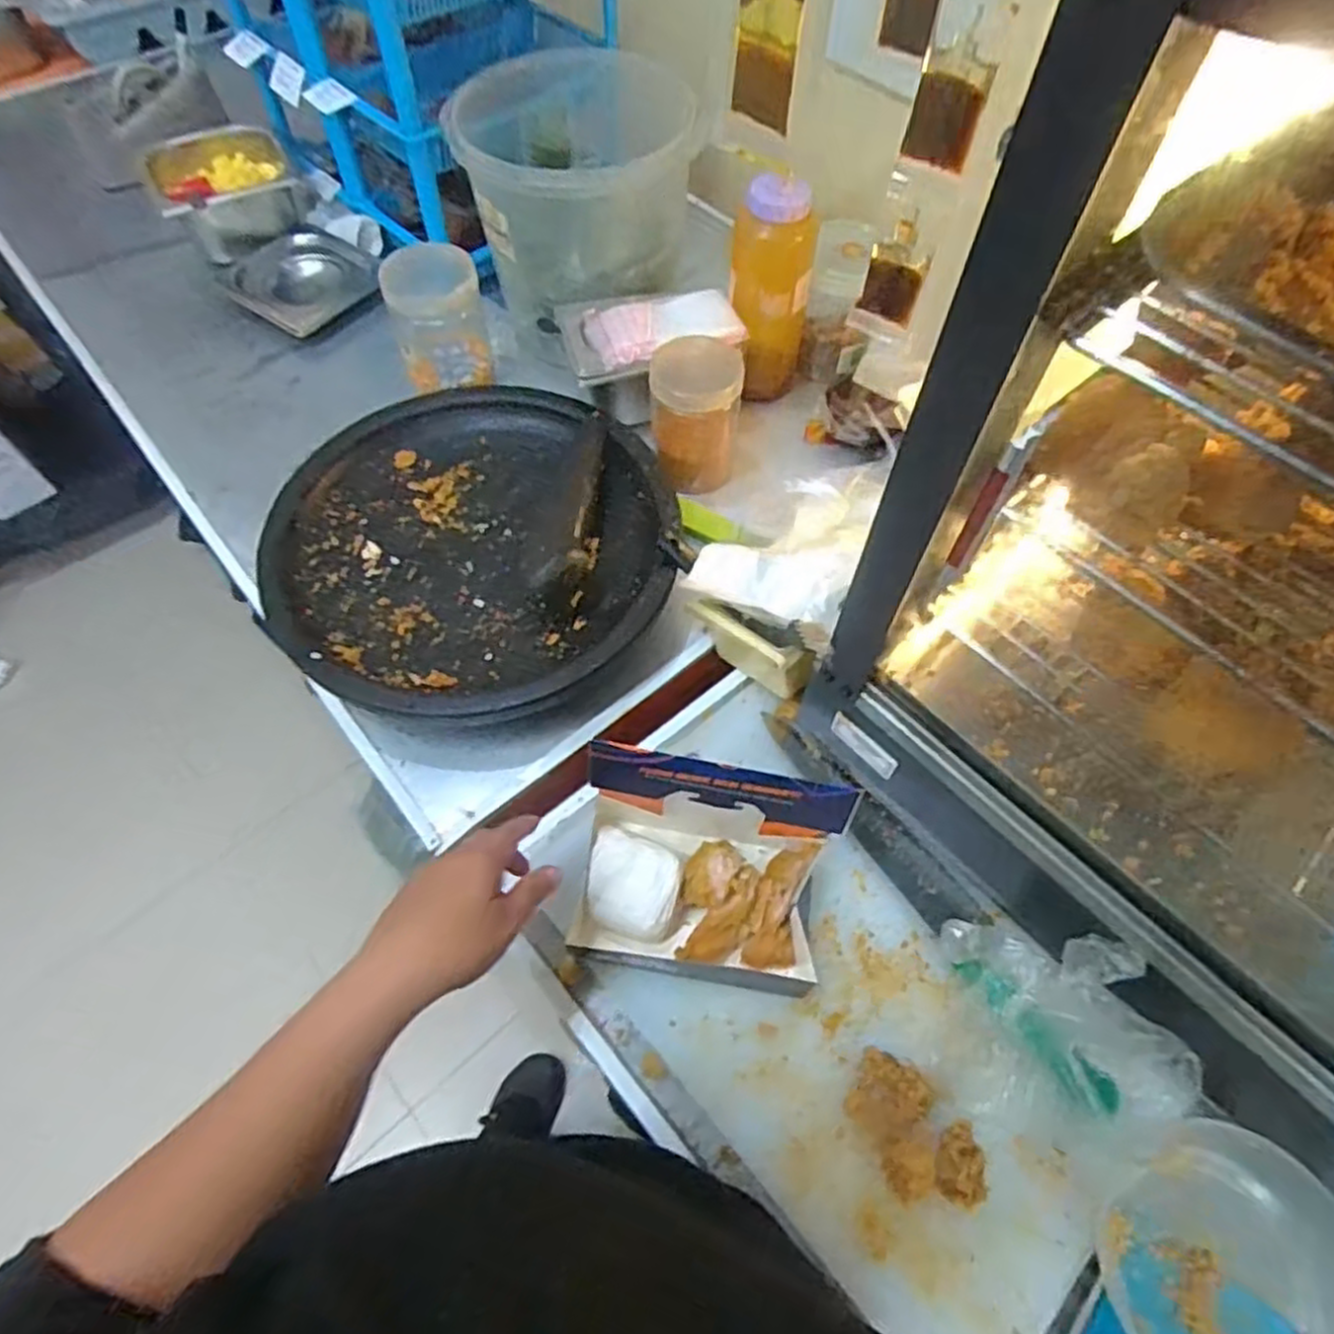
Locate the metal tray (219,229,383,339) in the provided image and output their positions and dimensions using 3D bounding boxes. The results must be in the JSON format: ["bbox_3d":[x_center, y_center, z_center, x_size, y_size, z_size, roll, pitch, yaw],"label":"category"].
[{"bbox_3d":[-0.461,-0.491,0.988,0.167,0.024,0.156,35,65,18],"label":"metal tray"}]

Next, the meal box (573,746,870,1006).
[{"bbox_3d":[0.026,0.145,0.547,0.171,0.155,0.122,8,60,4],"label":"meal box"}]

